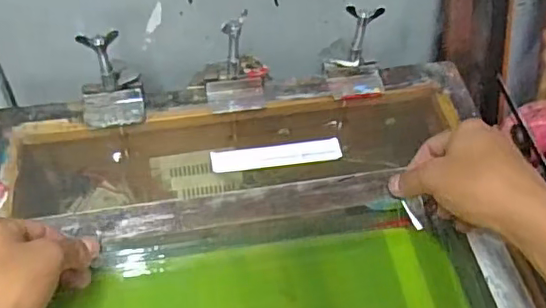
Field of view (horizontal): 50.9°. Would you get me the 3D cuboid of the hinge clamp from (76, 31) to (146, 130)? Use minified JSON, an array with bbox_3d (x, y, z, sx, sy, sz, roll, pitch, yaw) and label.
[{"bbox_3d":[-0.159,-0.074,0.557,0.061,0.099,0.050,-4,52,-6],"label":"hinge clamp"}]

